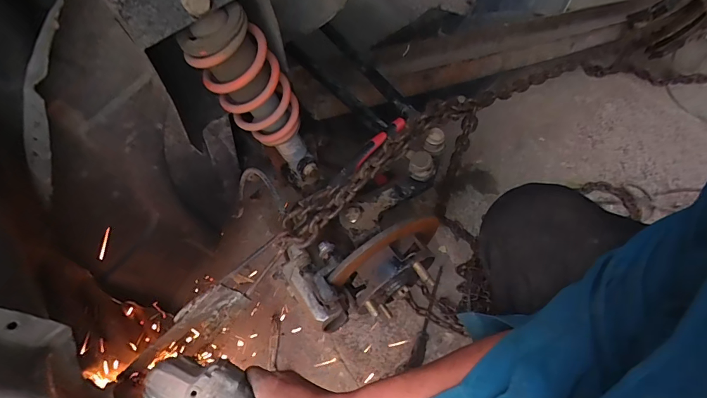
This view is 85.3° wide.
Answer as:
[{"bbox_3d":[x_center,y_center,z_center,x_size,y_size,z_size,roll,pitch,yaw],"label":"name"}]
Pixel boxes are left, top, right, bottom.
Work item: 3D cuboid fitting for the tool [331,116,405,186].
[{"bbox_3d":[0.019,-0.064,0.538,0.134,0.023,0.026,-43,63,6],"label":"tool"}]

